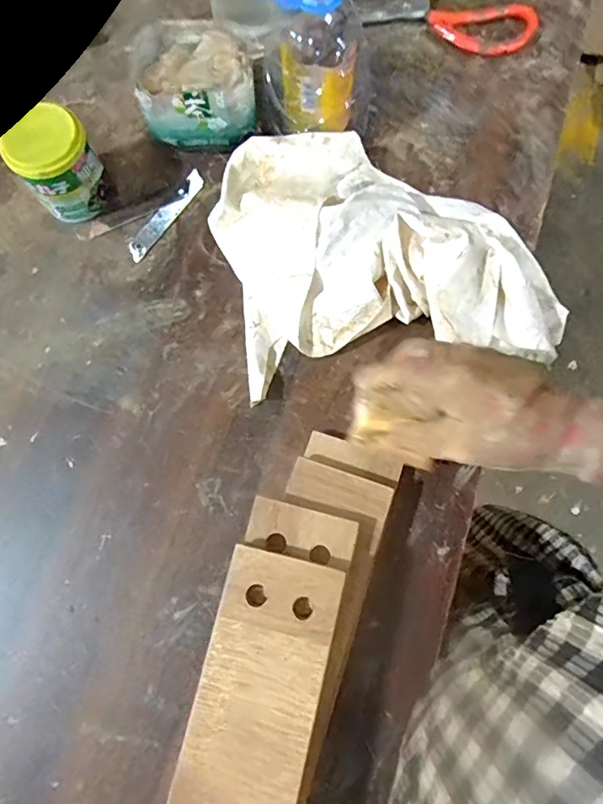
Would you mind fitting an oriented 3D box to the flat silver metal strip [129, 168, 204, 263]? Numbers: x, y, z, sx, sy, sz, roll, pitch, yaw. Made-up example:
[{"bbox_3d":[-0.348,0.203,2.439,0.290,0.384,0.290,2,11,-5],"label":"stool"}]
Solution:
[{"bbox_3d":[-0.125,-0.174,0.468,0.019,0.004,0.102,34,80,6],"label":"flat silver metal strip"}]

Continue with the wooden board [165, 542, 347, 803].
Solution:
[{"bbox_3d":[-0.085,0.412,0.271,0.076,0.014,0.641,14,78,2],"label":"wooden board"}]

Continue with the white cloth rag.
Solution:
[{"bbox_3d":[0.072,-0.131,0.426,0.280,0.065,0.222,-9,78,-3],"label":"white cloth rag"}]

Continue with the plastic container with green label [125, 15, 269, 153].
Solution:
[{"bbox_3d":[-0.093,-0.281,0.458,0.108,0.068,0.088,1,78,0],"label":"plastic container with green label"}]

